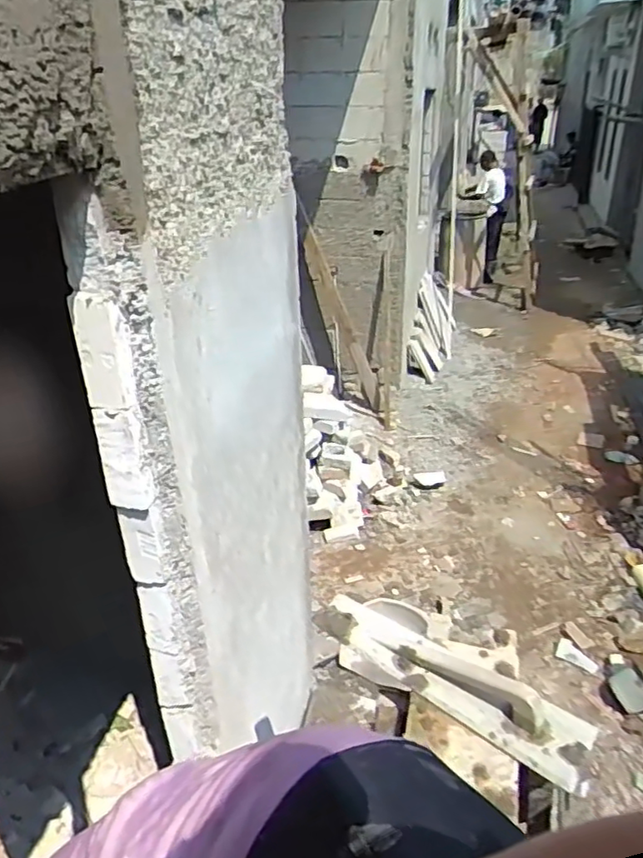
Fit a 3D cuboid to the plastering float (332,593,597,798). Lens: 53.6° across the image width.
[{"bbox_3d":[0.196,0.413,1.049,0.485,0.048,0.118,16,54,33],"label":"plastering float"}]

